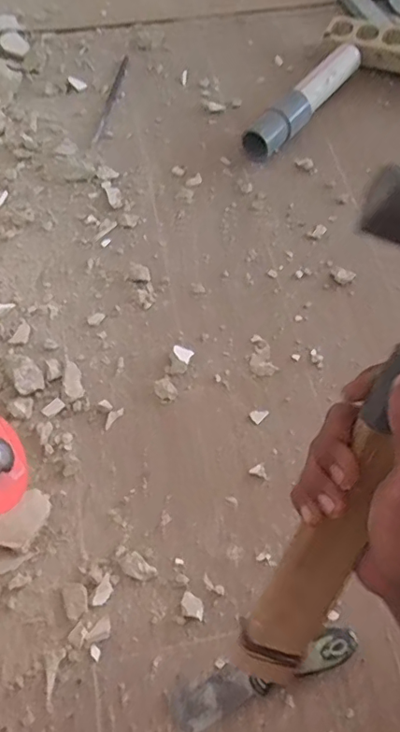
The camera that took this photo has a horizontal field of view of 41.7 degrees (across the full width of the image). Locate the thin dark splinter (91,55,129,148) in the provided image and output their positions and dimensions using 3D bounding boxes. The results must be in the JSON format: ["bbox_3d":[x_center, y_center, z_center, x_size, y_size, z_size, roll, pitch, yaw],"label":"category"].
[{"bbox_3d":[-0.150,-0.448,0.882,0.014,0.006,0.231,10,65,3],"label":"thin dark splinter"}]

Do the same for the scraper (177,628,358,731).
[{"bbox_3d":[0.064,0.298,0.505,0.180,0.032,0.037,-20,67,-11],"label":"scraper"}]

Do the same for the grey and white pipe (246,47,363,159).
[{"bbox_3d":[0.174,-0.432,0.851,0.056,0.055,0.289,38,69,15],"label":"grey and white pipe"}]

